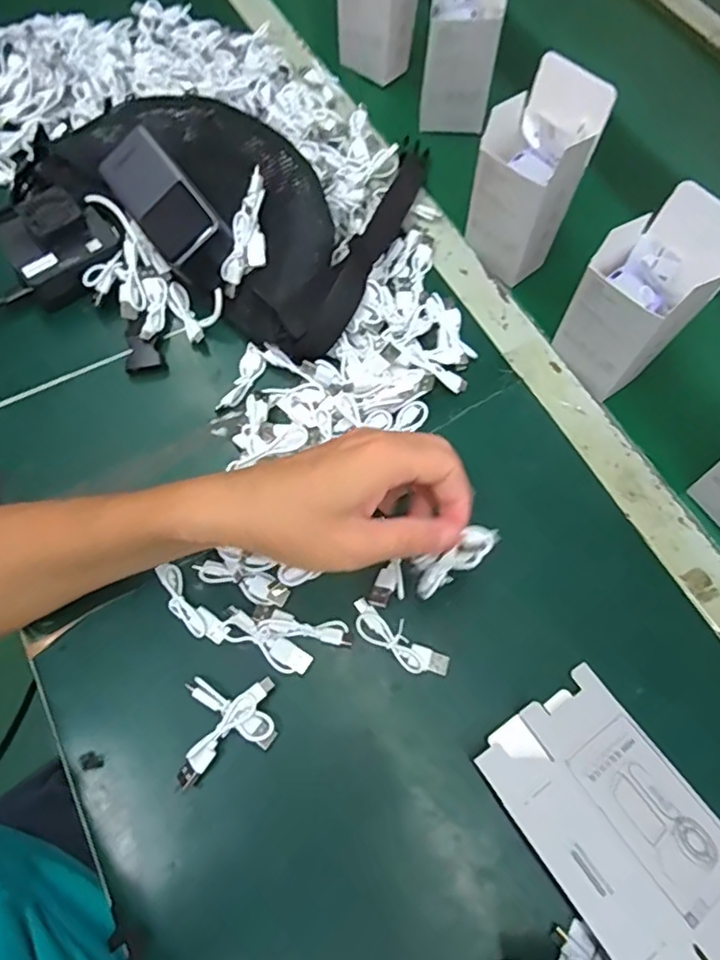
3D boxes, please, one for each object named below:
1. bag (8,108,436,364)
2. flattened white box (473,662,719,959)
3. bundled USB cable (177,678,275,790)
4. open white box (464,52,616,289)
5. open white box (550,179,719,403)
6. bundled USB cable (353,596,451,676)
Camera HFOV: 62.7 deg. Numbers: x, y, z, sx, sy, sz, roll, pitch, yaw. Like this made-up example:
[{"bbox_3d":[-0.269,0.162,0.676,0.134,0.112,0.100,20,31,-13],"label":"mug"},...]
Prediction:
[{"bbox_3d":[-0.123,-0.258,0.507,0.321,0.056,0.250,21,69,8],"label":"bag"},{"bbox_3d":[0.160,0.209,0.332,0.099,0.007,0.186,-29,62,-20],"label":"flattened white box"},{"bbox_3d":[-0.082,0.151,0.357,0.013,0.008,0.075,38,72,14],"label":"bundled USB cable"},{"bbox_3d":[0.133,-0.238,0.466,0.057,0.139,0.076,-34,72,-14],"label":"open white box"},{"bbox_3d":[0.198,-0.128,0.420,0.049,0.145,0.070,-33,72,-13],"label":"open white box"},{"bbox_3d":[0.025,0.107,0.394,0.073,0.005,0.022,34,71,12],"label":"bundled USB cable"}]

